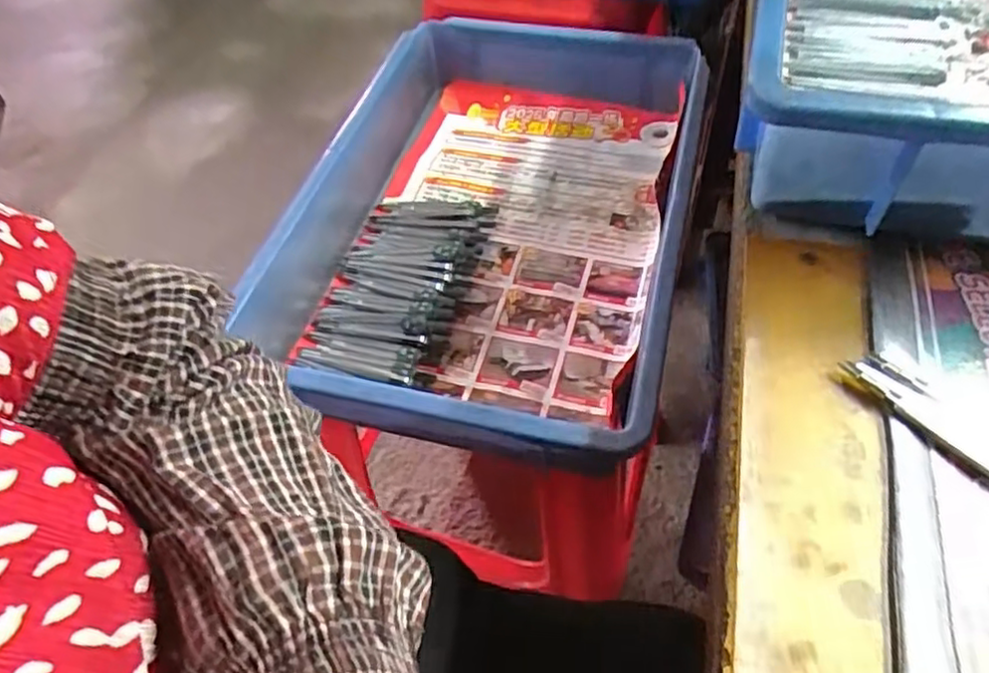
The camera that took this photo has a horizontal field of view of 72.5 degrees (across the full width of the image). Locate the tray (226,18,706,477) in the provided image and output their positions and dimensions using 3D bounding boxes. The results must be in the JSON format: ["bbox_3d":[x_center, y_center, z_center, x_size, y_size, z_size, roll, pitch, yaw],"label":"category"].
[{"bbox_3d":[-0.006,-0.113,0.565,0.315,0.082,0.448,11,54,12],"label":"tray"}]

